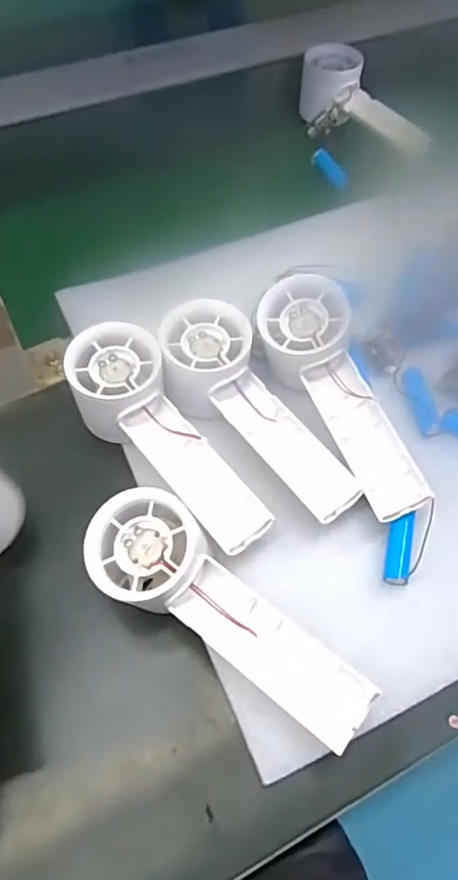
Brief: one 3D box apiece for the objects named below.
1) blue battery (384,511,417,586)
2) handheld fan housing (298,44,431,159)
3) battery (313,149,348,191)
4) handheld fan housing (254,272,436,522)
[{"bbox_3d":[0.100,0.064,0.337,0.013,0.012,0.043,14,60,6],"label":"blue battery"},{"bbox_3d":[0.137,-0.335,0.584,0.149,0.051,0.083,28,61,-9],"label":"handheld fan housing"},{"bbox_3d":[0.098,-0.262,0.559,0.043,0.014,0.011,42,62,-17],"label":"battery"},{"bbox_3d":[0.068,-0.027,0.358,0.055,0.046,0.162,-23,76,-15],"label":"handheld fan housing"}]

